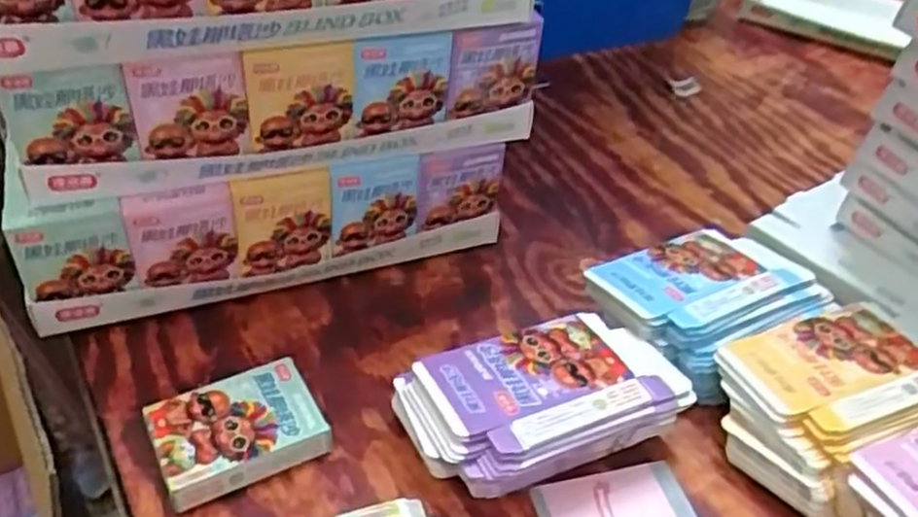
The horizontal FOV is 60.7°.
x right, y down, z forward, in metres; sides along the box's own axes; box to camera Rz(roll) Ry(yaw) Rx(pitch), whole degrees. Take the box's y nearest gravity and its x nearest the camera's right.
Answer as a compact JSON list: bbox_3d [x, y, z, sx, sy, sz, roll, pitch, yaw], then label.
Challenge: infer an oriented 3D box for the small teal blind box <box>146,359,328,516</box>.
[{"bbox_3d":[-0.131,0.102,0.465,0.093,0.024,0.065,-17,44,-23],"label":"small teal blind box"}]

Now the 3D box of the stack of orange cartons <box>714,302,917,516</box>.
[{"bbox_3d":[0.233,0.090,0.489,0.153,0.050,0.116,-20,45,-26],"label":"stack of orange cartons"}]

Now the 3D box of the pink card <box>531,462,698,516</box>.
[{"bbox_3d":[0.092,0.148,0.446,0.089,0.004,0.062,-7,41,-13],"label":"pink card"}]

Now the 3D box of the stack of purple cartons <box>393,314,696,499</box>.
[{"bbox_3d":[0.049,0.090,0.472,0.157,0.051,0.091,-14,43,-21],"label":"stack of purple cartons"}]

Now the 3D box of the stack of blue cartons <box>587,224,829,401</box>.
[{"bbox_3d":[0.172,0.036,0.549,0.149,0.052,0.109,-19,44,-25],"label":"stack of blue cartons"}]

